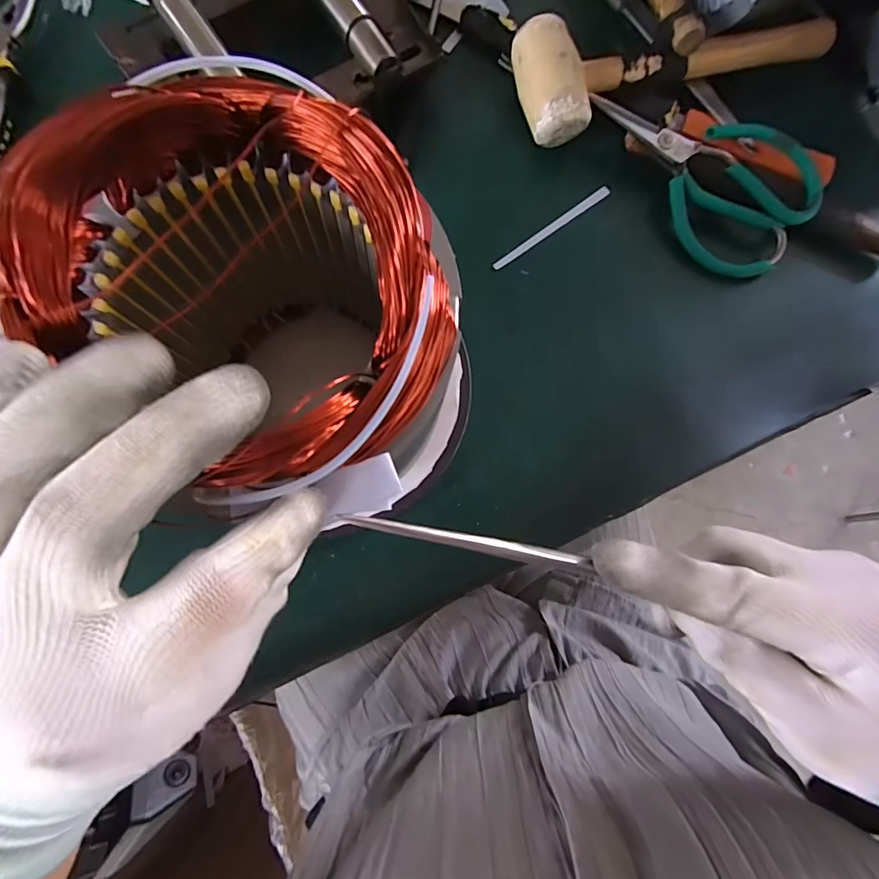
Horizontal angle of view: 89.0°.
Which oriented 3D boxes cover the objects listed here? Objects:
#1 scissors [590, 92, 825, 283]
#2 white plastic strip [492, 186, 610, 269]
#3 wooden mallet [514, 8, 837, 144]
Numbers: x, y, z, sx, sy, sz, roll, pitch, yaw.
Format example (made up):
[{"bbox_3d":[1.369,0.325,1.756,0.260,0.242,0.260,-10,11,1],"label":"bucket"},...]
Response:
[{"bbox_3d":[0.189,-0.198,0.327,0.174,0.012,0.101,32,95,-2],"label":"scissors"},{"bbox_3d":[0.084,-0.158,0.334,0.108,0.004,0.008,-36,87,-8],"label":"white plastic strip"},{"bbox_3d":[0.173,-0.294,0.337,0.248,0.047,0.083,-22,85,-7],"label":"wooden mallet"}]

